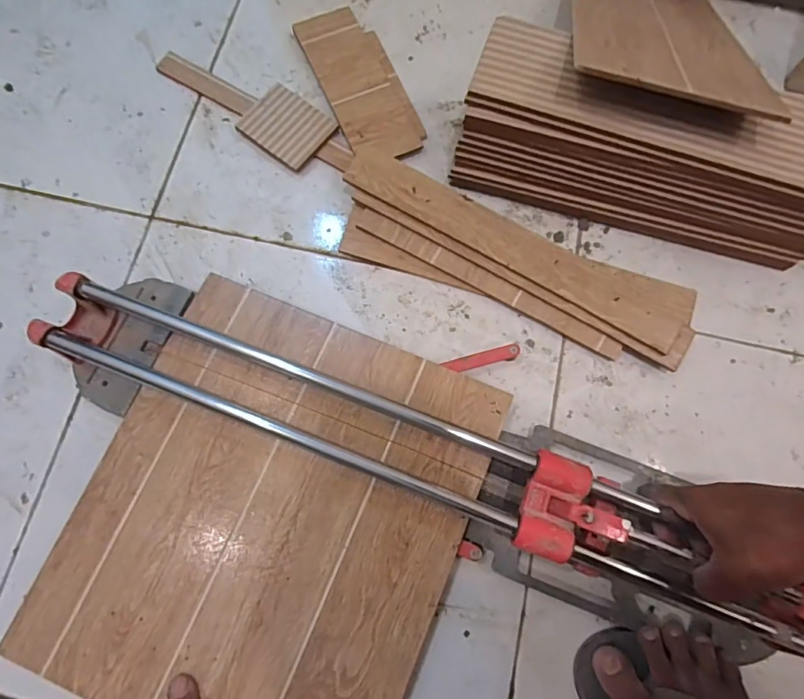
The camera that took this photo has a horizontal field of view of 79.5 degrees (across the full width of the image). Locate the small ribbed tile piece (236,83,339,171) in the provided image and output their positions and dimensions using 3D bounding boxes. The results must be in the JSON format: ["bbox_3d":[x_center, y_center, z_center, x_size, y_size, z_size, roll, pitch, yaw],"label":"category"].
[{"bbox_3d":[-0.139,-0.271,0.586,0.095,0.006,0.078,38,82,4],"label":"small ribbed tile piece"}]

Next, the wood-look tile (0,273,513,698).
[{"bbox_3d":[-0.124,0.157,0.460,0.342,0.010,0.387,22,76,6],"label":"wood-look tile"}]

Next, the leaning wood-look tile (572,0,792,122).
[{"bbox_3d":[0.278,-0.354,0.528,0.184,0.013,0.386,13,49,3],"label":"leaning wood-look tile"}]

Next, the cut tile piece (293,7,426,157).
[{"bbox_3d":[-0.052,-0.336,0.605,0.094,0.010,0.235,-21,75,-9],"label":"cut tile piece"}]

